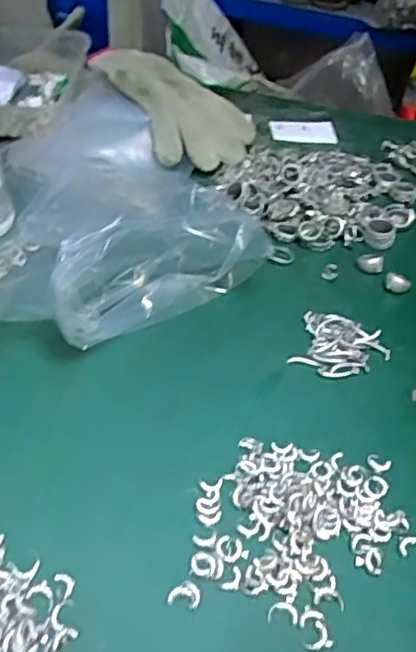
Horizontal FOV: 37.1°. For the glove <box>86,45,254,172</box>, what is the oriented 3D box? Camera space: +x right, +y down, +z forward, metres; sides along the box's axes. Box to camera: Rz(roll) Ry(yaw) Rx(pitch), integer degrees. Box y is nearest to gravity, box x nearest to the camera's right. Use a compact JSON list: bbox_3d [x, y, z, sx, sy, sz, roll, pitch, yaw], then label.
[{"bbox_3d":[-0.031,-0.244,0.679,0.136,0.074,0.169,-25,51,-29],"label":"glove"}]

